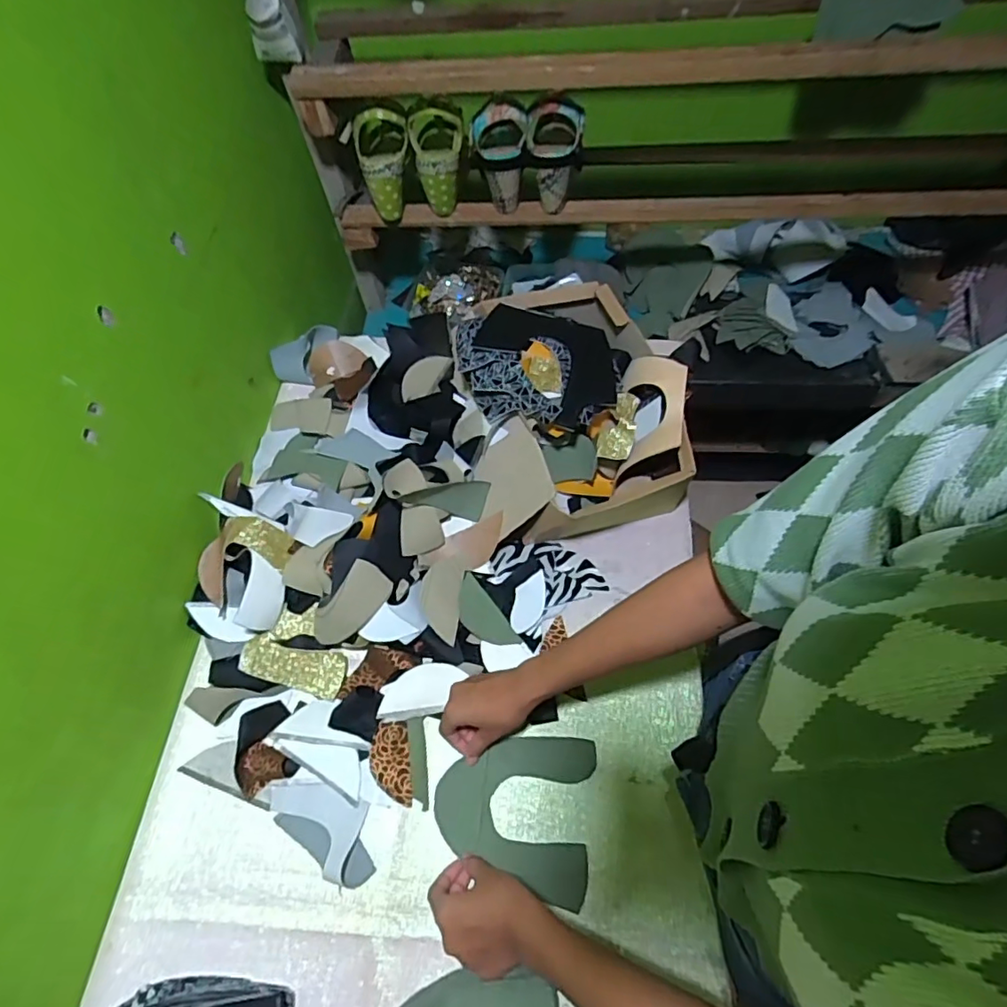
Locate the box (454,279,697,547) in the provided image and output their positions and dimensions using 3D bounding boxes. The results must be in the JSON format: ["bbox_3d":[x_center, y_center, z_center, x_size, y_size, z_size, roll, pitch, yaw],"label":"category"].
[{"bbox_3d":[0.082,-0.128,0.739,0.260,0.134,0.337,-22,61,-9],"label":"box"}]

